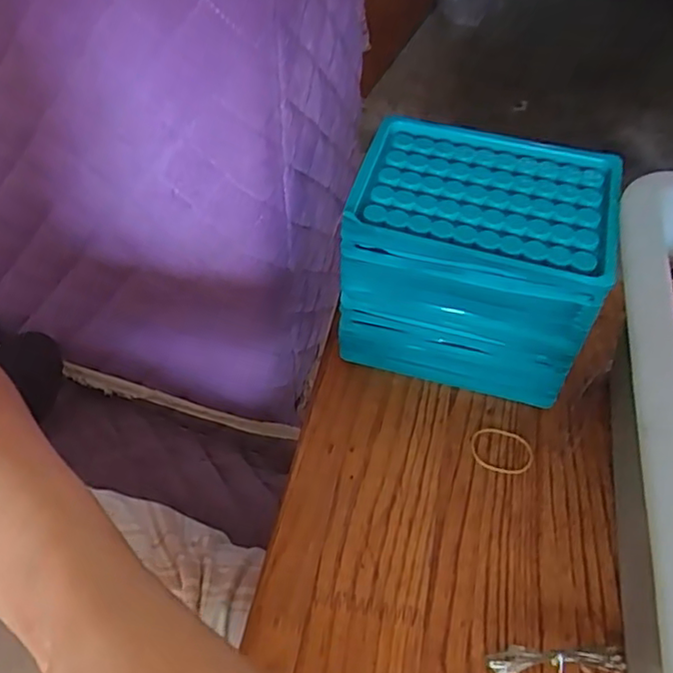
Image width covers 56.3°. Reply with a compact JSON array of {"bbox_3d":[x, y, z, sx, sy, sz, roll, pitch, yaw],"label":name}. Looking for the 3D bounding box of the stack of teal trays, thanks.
[{"bbox_3d":[0.076,-0.037,0.361,0.127,0.123,0.086,13,52,12],"label":"stack of teal trays"}]

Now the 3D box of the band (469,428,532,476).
[{"bbox_3d":[0.094,0.065,0.357,0.035,0.004,0.027,14,52,12],"label":"band"}]

